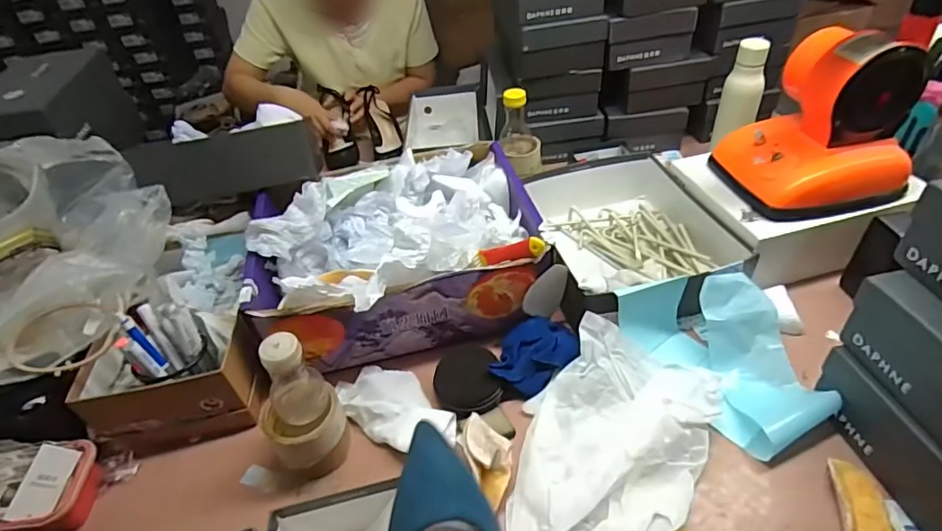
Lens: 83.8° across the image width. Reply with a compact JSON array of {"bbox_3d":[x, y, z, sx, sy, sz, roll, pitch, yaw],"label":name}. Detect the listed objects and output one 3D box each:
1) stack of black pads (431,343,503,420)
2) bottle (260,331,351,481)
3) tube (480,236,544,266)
[{"bbox_3d":[-0.008,0.147,0.669,0.083,0.019,0.085,-17,66,7],"label":"stack of black pads"},{"bbox_3d":[-0.195,0.156,0.587,0.082,0.190,0.075,-29,47,-23],"label":"bottle"},{"bbox_3d":[0.053,-0.018,0.671,0.083,0.024,0.017,-12,40,17],"label":"tube"}]

